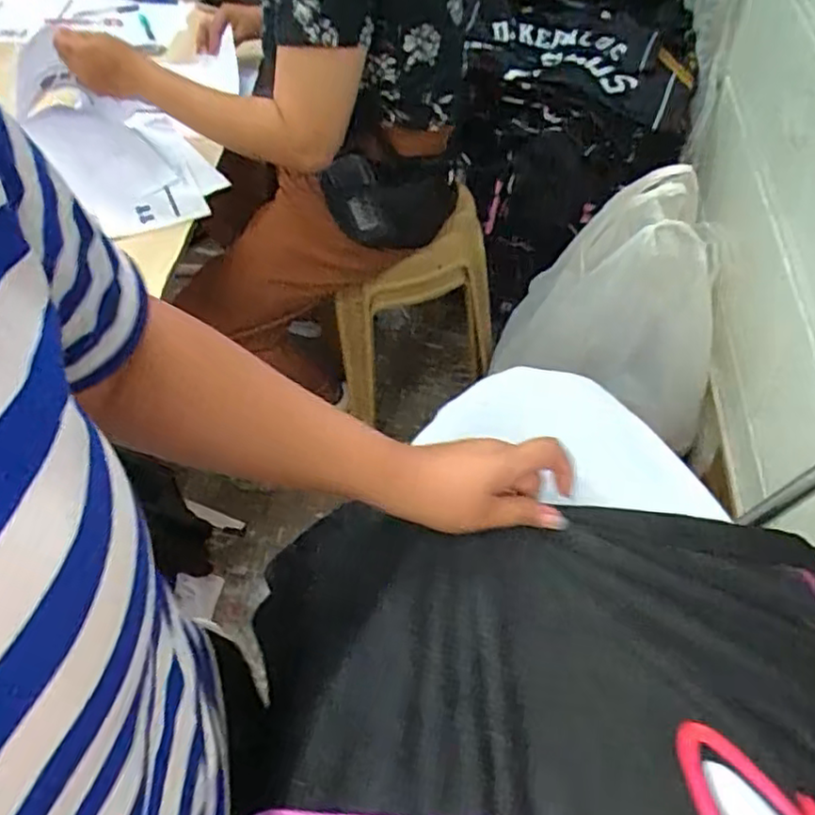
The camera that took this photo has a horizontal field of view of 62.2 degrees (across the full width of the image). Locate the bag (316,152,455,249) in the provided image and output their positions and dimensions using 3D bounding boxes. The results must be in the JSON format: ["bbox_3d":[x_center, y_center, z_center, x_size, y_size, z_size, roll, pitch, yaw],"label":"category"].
[{"bbox_3d":[-0.020,-0.325,1.067,0.206,0.136,0.068,-11,51,-3],"label":"bag"}]

